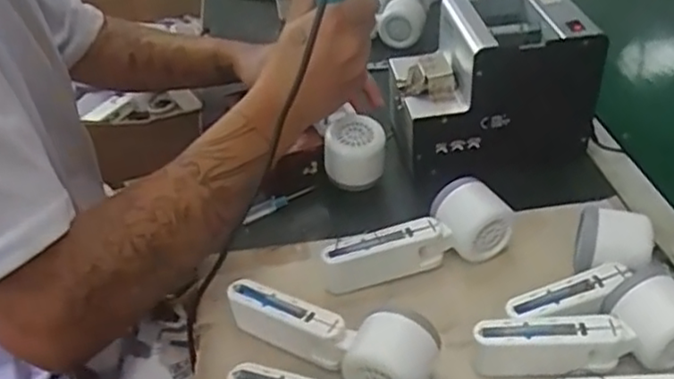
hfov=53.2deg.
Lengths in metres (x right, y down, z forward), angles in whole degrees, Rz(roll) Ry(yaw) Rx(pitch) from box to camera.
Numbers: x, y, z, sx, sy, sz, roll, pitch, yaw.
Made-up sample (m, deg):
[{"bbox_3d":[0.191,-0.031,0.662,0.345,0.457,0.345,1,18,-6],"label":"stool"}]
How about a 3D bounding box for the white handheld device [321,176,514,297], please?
[{"bbox_3d":[0.067,0.042,0.576,0.156,0.058,0.054,-17,40,-17],"label":"white handheld device"}]

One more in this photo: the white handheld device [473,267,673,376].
[{"bbox_3d":[0.178,0.100,0.475,0.158,0.052,0.051,-8,38,-6],"label":"white handheld device"}]

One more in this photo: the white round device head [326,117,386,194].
[{"bbox_3d":[0.018,-0.035,0.657,0.057,0.060,0.045,-1,38,2],"label":"white round device head"}]

